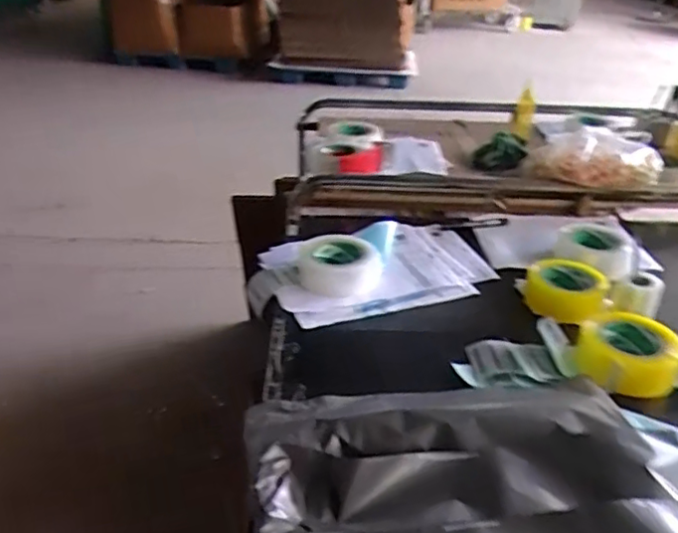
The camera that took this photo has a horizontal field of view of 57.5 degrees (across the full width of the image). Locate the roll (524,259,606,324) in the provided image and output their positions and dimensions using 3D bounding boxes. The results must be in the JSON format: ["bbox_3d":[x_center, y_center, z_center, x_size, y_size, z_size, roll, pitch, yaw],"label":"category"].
[{"bbox_3d":[0.344,0.039,0.942,0.114,0.048,0.121,1,32,-1],"label":"roll"}]

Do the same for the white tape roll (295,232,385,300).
[{"bbox_3d":[-0.002,-0.007,1.006,0.131,0.044,0.128,1,32,-1],"label":"white tape roll"}]

